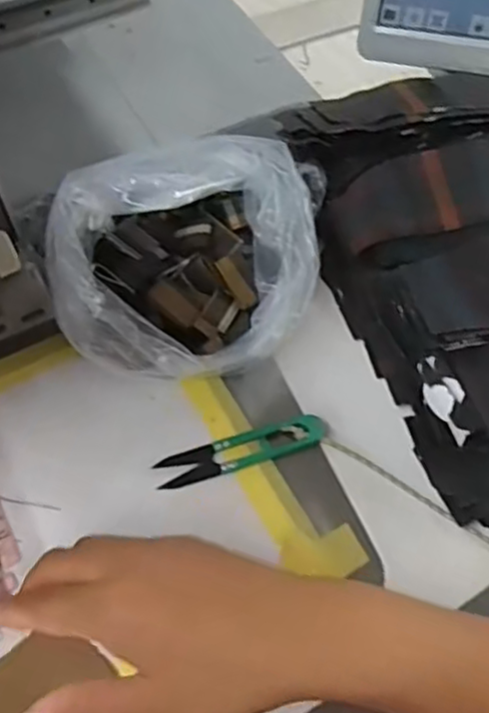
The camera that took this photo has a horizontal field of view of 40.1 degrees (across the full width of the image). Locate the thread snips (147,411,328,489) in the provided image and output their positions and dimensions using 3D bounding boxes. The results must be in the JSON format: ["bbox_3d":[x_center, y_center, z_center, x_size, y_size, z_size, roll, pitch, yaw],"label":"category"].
[{"bbox_3d":[-0.001,0.056,0.409,0.103,0.008,0.024,-16,61,-12],"label":"thread snips"}]

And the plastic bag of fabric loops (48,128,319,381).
[{"bbox_3d":[-0.036,-0.063,0.433,0.170,0.087,0.166,-14,60,-10],"label":"plastic bag of fabric loops"}]

